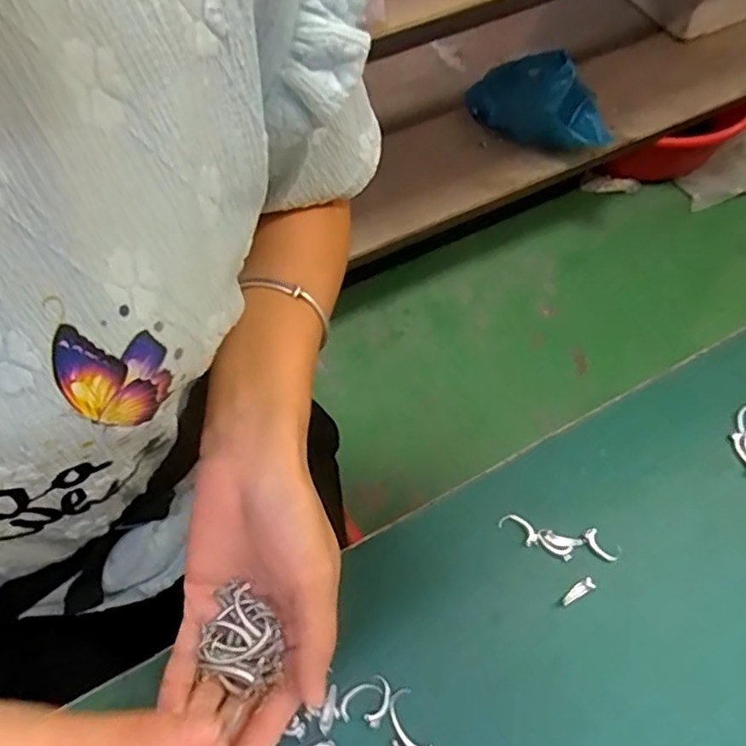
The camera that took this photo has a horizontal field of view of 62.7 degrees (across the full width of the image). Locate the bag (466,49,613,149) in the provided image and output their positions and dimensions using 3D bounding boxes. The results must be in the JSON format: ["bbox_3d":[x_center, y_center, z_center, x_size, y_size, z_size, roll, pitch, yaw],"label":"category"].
[{"bbox_3d":[0.299,-0.503,1.092,0.098,0.182,0.283,-37,67,-16],"label":"bag"}]

